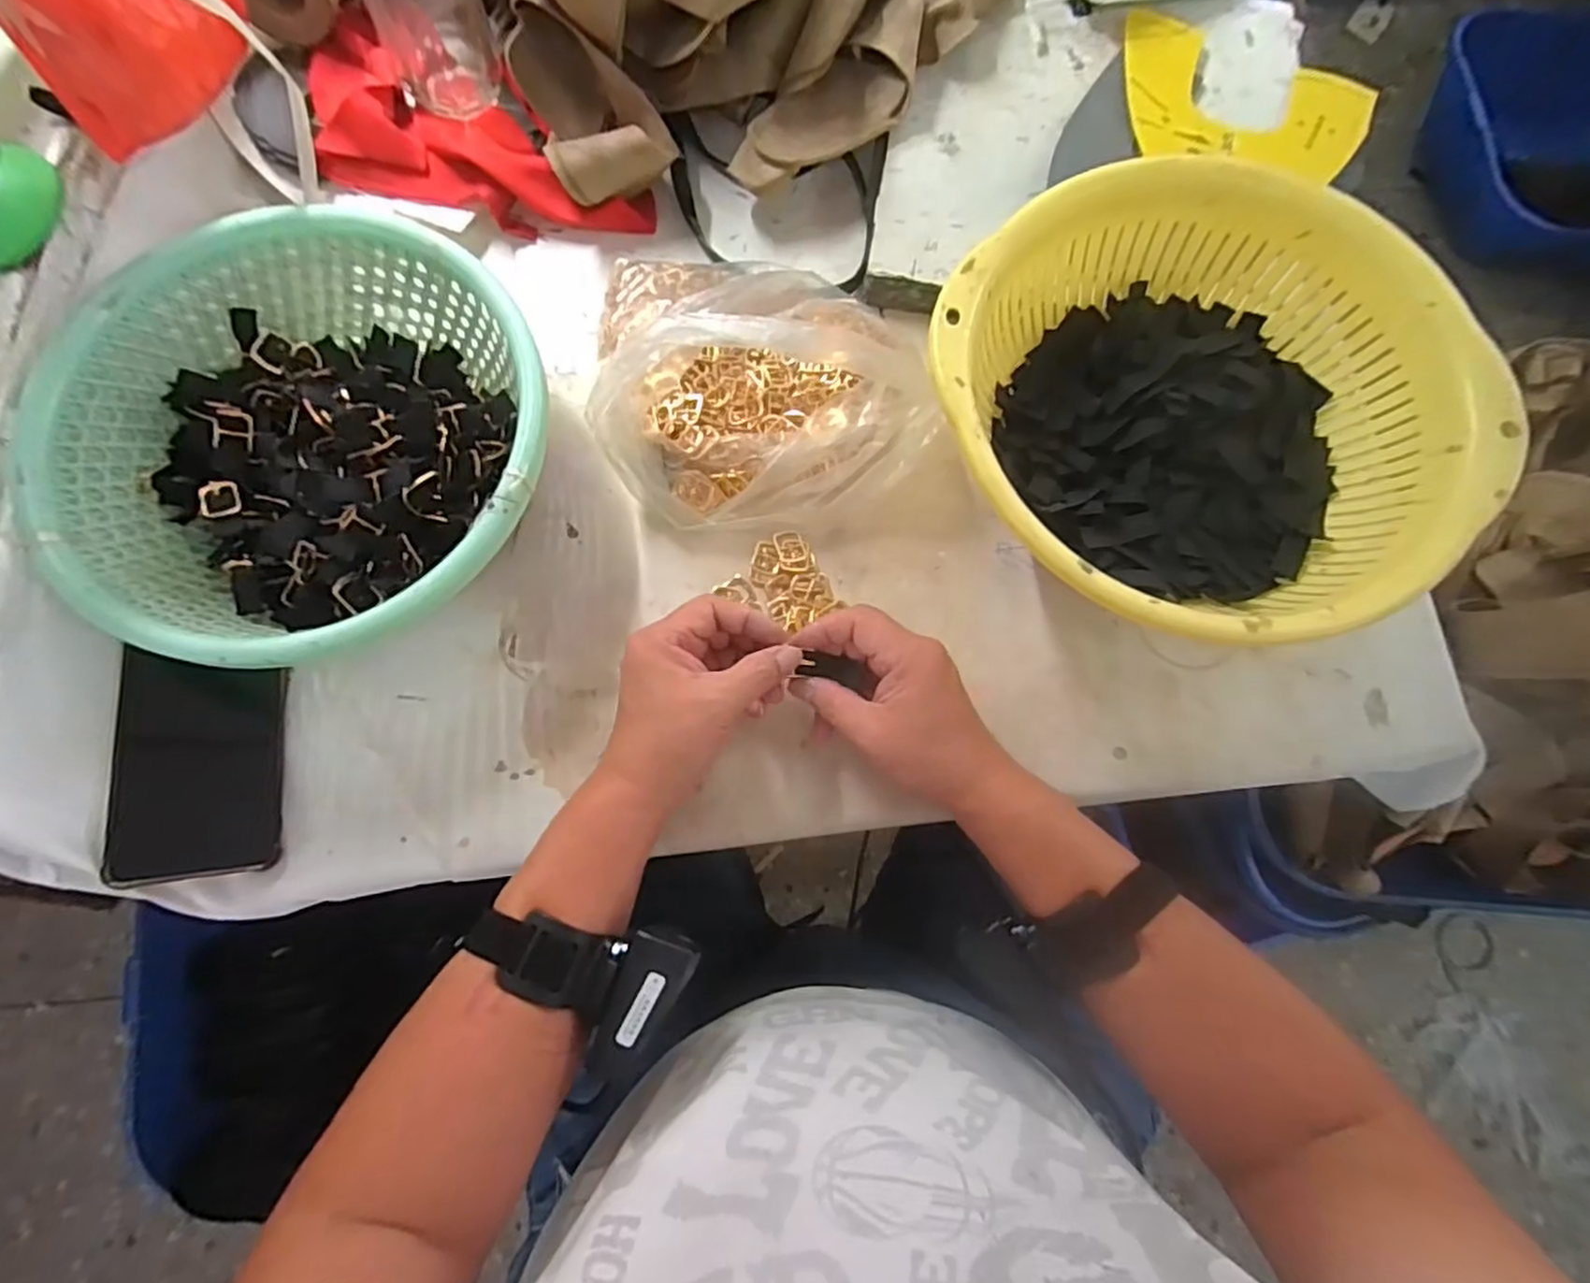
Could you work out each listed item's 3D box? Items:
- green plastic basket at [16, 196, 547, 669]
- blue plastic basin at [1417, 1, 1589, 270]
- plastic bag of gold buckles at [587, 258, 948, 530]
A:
[{"bbox_3d":[-0.274,-0.113,0.417,0.254,0.090,0.261,0,77,-1],"label":"green plastic basket"},{"bbox_3d":[1.090,-0.691,0.972,0.276,0.219,0.422,5,77,0],"label":"blue plastic basin"},{"bbox_3d":[-0.023,-0.179,0.434,0.195,0.092,0.199,-5,77,-2],"label":"plastic bag of gold buckles"}]

